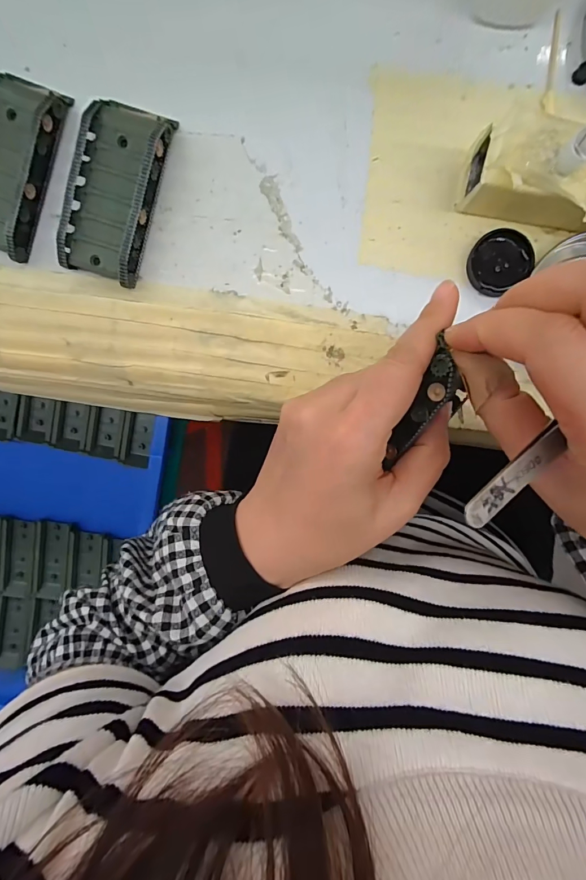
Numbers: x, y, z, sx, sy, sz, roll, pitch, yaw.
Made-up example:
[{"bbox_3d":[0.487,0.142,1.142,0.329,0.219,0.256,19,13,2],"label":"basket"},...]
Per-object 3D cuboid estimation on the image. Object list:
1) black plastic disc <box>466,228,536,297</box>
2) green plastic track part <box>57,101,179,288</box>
[{"bbox_3d":[0.120,-0.104,0.227,0.034,0.007,0.033,0,95,2],"label":"black plastic disc"},{"bbox_3d":[-0.103,-0.143,0.225,0.044,0.019,0.094,18,96,0],"label":"green plastic track part"}]

